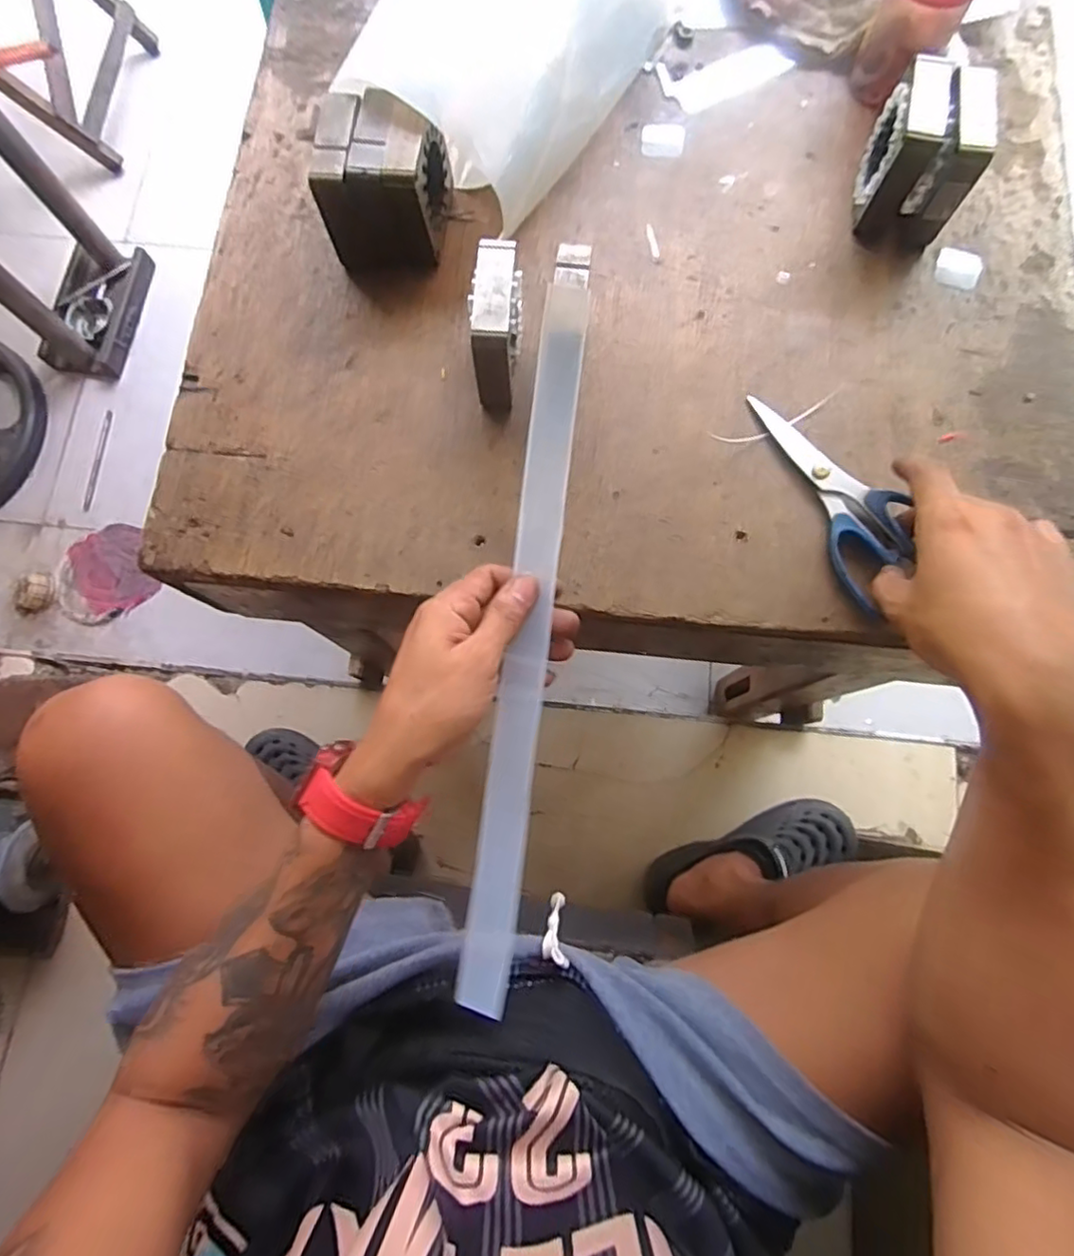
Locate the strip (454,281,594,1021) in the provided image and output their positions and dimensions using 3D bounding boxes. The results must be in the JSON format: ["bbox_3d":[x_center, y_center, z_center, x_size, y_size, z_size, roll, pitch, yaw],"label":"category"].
[{"bbox_3d":[-0.007,0.016,0.382,0.030,0.020,0.431,7,92,2],"label":"strip"}]

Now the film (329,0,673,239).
[{"bbox_3d":[-0.011,-0.441,0.447,0.138,0.110,0.281,32,80,7],"label":"film"}]

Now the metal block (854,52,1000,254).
[{"bbox_3d":[0.265,-0.326,0.437,0.065,0.078,0.074,16,78,4],"label":"metal block"}]

